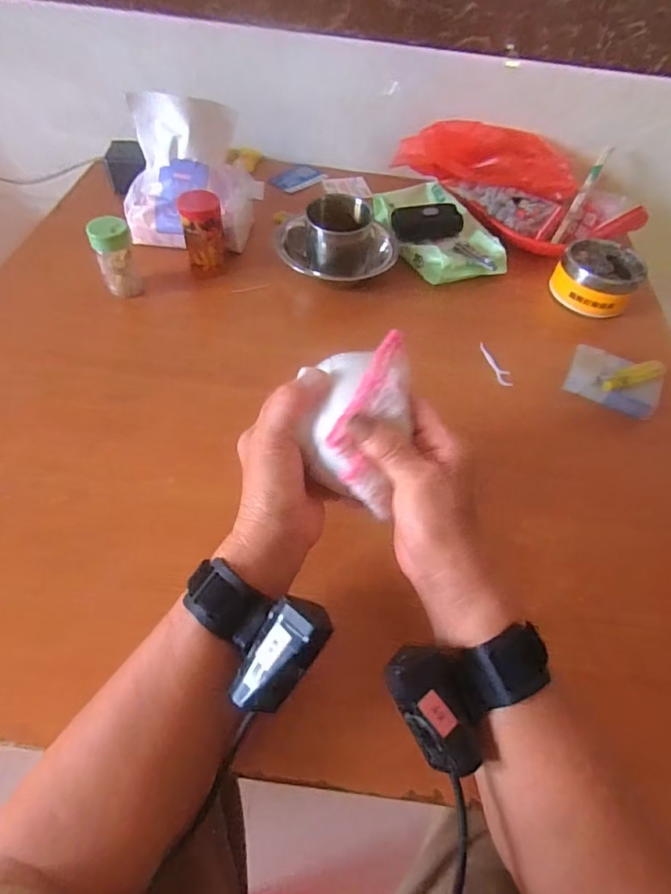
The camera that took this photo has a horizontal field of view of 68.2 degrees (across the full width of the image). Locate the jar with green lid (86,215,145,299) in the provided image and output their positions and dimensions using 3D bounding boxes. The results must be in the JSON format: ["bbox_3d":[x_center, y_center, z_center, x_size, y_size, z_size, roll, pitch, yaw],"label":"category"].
[{"bbox_3d":[-0.250,-0.215,0.567,0.041,0.080,0.041,2,54,-3],"label":"jar with green lid"}]

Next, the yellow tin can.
[{"bbox_3d":[0.339,-0.218,0.646,0.096,0.057,0.102,2,54,-3],"label":"yellow tin can"}]

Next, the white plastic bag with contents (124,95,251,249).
[{"bbox_3d":[-0.186,-0.331,0.617,0.155,0.154,0.088,4,54,-2],"label":"white plastic bag with contents"}]

